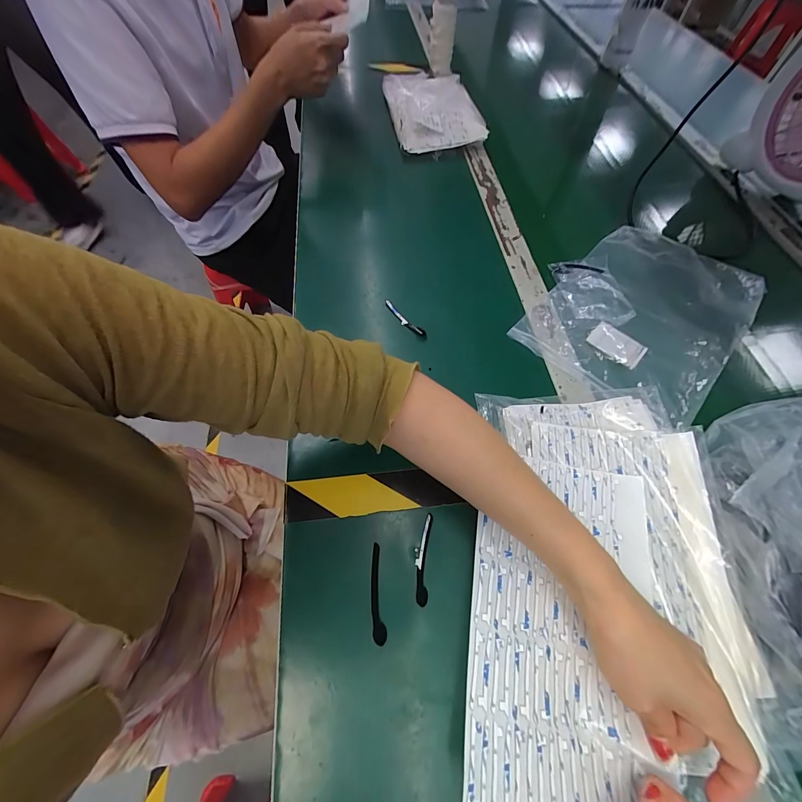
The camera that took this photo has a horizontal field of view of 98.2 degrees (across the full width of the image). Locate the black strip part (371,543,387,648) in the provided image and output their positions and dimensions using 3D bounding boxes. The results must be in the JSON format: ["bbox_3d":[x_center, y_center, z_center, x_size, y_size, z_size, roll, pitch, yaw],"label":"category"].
[{"bbox_3d":[-0.021,0.162,0.295,0.010,0.007,0.074,-5,62,-3],"label":"black strip part"}]

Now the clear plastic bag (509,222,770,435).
[{"bbox_3d":[0.321,-0.122,0.463,0.229,0.026,0.324,40,68,19],"label":"clear plastic bag"}]

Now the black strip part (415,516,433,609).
[{"bbox_3d":[0.020,0.138,0.306,0.012,0.004,0.073,6,62,3],"label":"black strip part"}]

